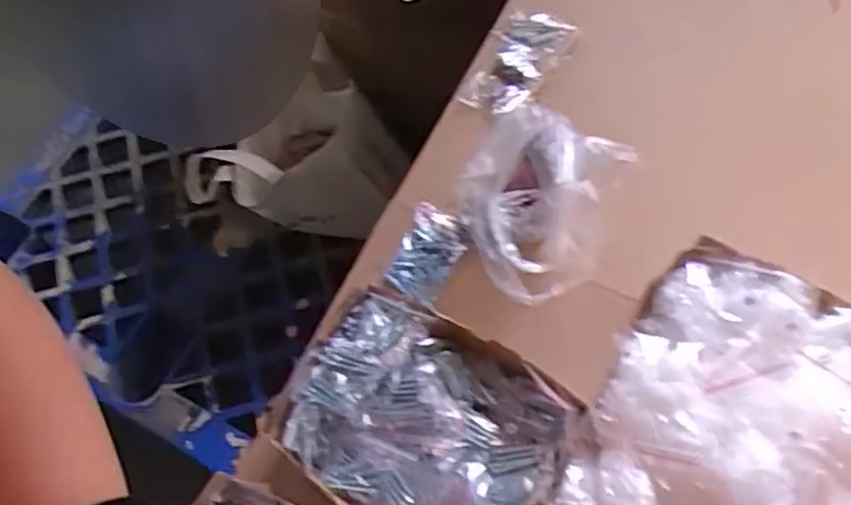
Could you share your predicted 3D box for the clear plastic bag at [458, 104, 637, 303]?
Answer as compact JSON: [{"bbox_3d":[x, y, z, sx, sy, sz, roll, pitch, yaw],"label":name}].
[{"bbox_3d":[0.090,-0.038,0.615,0.135,0.133,0.133,33,72,16],"label":"clear plastic bag"}]

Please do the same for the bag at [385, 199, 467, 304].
[{"bbox_3d":[0.003,0.000,0.660,0.057,0.021,0.093,22,69,12],"label":"bag"}]

